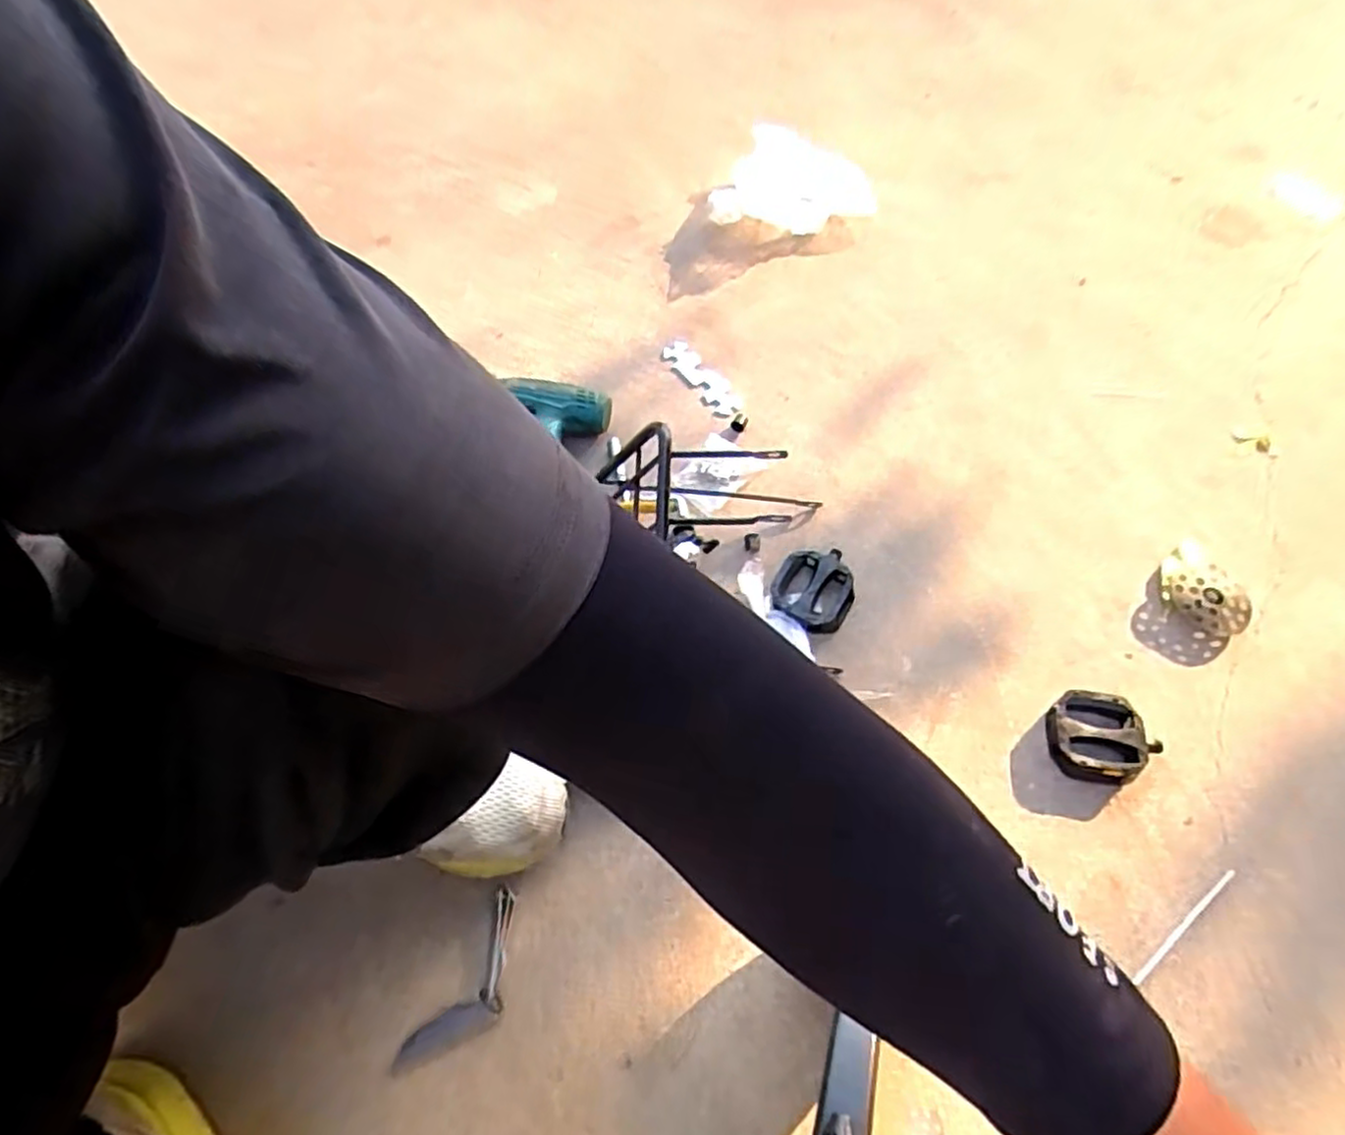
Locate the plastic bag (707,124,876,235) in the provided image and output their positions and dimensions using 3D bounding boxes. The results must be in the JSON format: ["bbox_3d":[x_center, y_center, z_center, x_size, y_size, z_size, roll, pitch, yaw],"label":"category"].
[{"bbox_3d":[0.168,-0.513,0.968,0.210,0.097,0.121,12,60,7],"label":"plastic bag"}]

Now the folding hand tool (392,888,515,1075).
[{"bbox_3d":[-0.148,0.315,0.526,0.047,0.012,0.134,27,63,15],"label":"folding hand tool"}]

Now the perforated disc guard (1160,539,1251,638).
[{"bbox_3d":[0.516,0.023,0.688,0.077,0.017,0.090,-28,63,-15],"label":"perforated disc guard"}]

